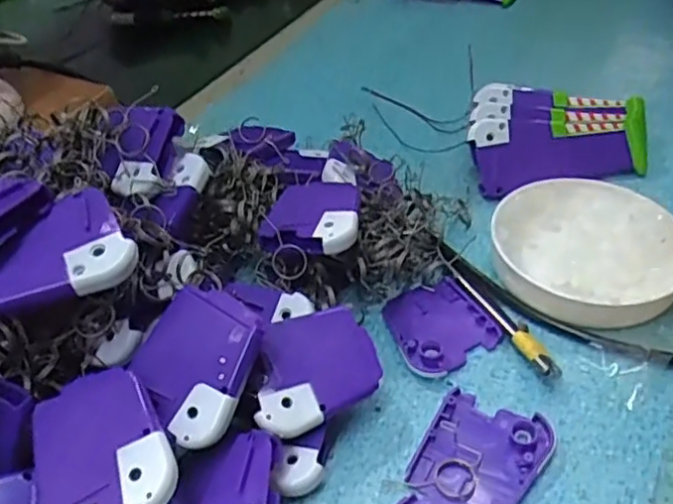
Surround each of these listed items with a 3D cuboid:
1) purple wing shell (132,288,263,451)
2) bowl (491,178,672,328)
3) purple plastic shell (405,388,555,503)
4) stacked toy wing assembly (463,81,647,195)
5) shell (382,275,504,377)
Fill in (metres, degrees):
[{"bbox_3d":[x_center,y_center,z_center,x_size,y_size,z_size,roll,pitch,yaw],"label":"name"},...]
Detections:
[{"bbox_3d":[-0.061,0.047,0.282,0.050,0.005,0.061,25,78,22],"label":"purple wing shell"},{"bbox_3d":[0.146,-0.002,0.375,0.104,0.029,0.110,28,53,31],"label":"bowl"},{"bbox_3d":[0.064,0.096,0.295,0.050,0.007,0.065,22,50,27],"label":"purple plastic shell"},{"bbox_3d":[0.159,-0.082,0.461,0.127,0.044,0.090,0,43,7],"label":"stacked toy wing assembly"},{"bbox_3d":[0.056,0.039,0.355,0.052,0.008,0.059,-20,44,-14],"label":"shell"}]

